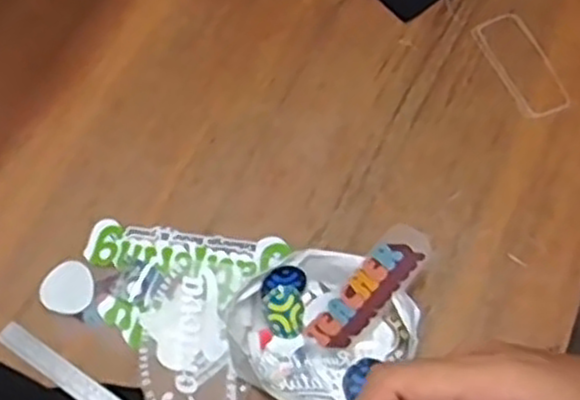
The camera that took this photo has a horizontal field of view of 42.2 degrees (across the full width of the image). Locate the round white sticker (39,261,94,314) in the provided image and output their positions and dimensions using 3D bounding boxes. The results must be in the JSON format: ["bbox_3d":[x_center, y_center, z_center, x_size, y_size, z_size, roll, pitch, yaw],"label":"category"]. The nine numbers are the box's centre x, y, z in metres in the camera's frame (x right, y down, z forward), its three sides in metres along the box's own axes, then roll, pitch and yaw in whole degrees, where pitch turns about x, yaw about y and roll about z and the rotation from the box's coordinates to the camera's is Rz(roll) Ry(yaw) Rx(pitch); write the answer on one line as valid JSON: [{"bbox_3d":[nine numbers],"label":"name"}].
[{"bbox_3d":[-0.250,0.100,0.844,0.058,0.004,0.060,-1,65,3],"label":"round white sticker"}]

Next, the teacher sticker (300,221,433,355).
[{"bbox_3d":[0.084,0.095,0.789,0.053,0.006,0.158,41,91,18],"label":"teacher sticker"}]

